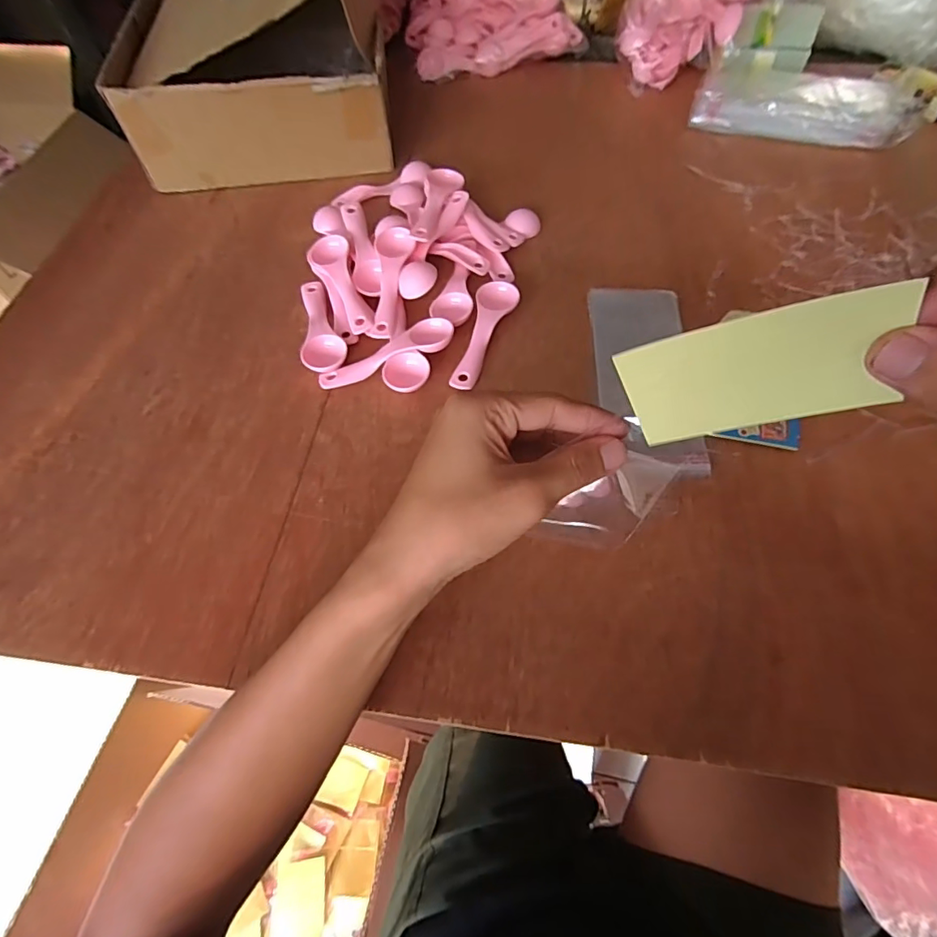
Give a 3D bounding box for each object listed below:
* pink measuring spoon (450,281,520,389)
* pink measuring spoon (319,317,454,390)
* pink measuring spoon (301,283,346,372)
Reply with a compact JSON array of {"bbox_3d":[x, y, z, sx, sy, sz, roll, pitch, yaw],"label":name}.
[{"bbox_3d":[0.015,-0.113,0.422,0.034,0.016,0.112,11,59,10],"label":"pink measuring spoon"},{"bbox_3d":[-0.067,-0.093,0.410,0.111,0.023,0.028,-16,59,-7],"label":"pink measuring spoon"},{"bbox_3d":[-0.129,-0.125,0.438,0.034,0.015,0.112,-15,59,-6],"label":"pink measuring spoon"}]

